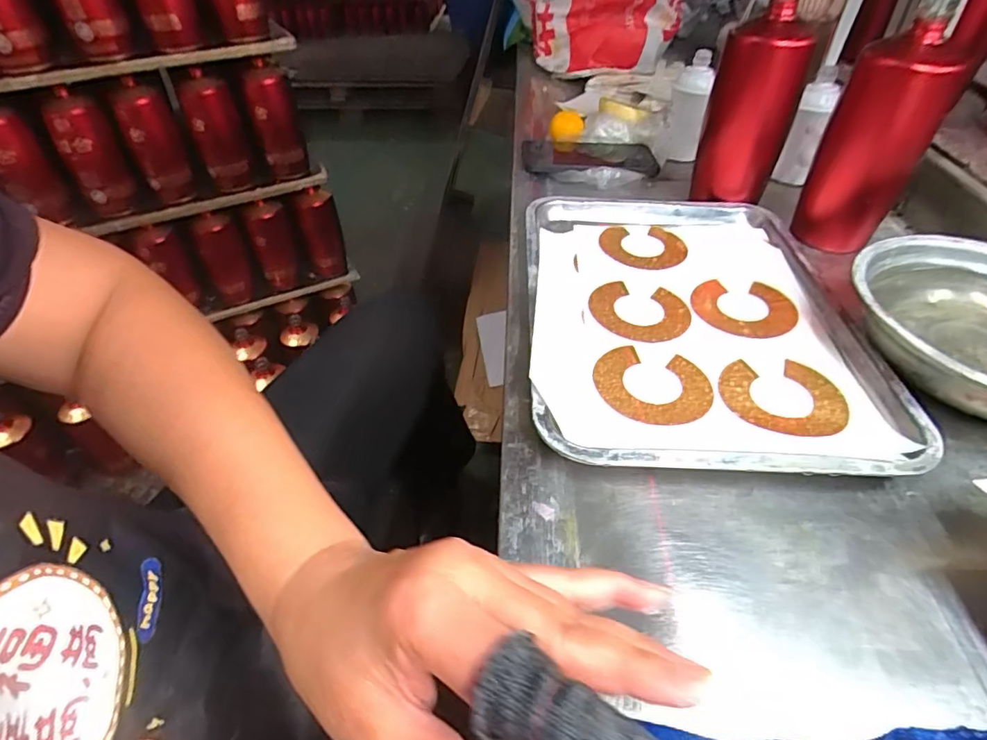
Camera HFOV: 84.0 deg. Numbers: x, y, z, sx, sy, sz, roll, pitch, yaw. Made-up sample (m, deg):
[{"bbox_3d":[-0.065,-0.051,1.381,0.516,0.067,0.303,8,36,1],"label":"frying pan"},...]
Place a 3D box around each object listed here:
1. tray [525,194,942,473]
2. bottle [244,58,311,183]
[{"bbox_3d":[0.156,-0.057,0.452,0.254,0.023,0.336,1,43,2],"label":"tray"},{"bbox_3d":[-0.386,-0.445,0.978,0.077,0.180,0.072,-14,44,-12],"label":"bottle"}]

